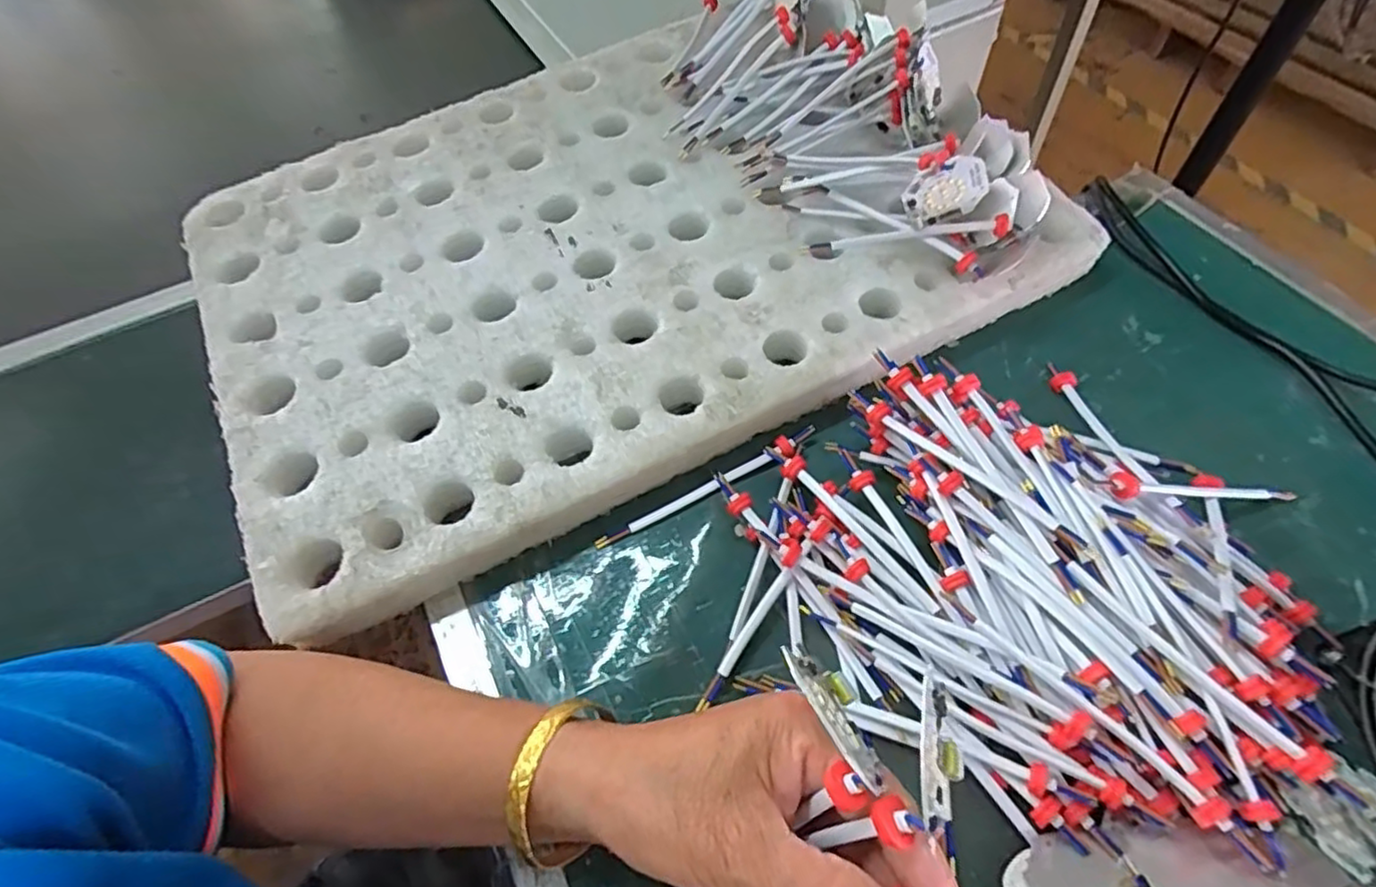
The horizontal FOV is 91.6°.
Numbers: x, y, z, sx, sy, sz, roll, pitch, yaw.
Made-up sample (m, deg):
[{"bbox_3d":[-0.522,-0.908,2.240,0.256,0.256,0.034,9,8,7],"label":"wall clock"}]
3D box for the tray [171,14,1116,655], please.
[{"bbox_3d":[-0.059,-0.141,0.462,0.514,0.030,0.365,-27,62,-12],"label":"tray"}]

